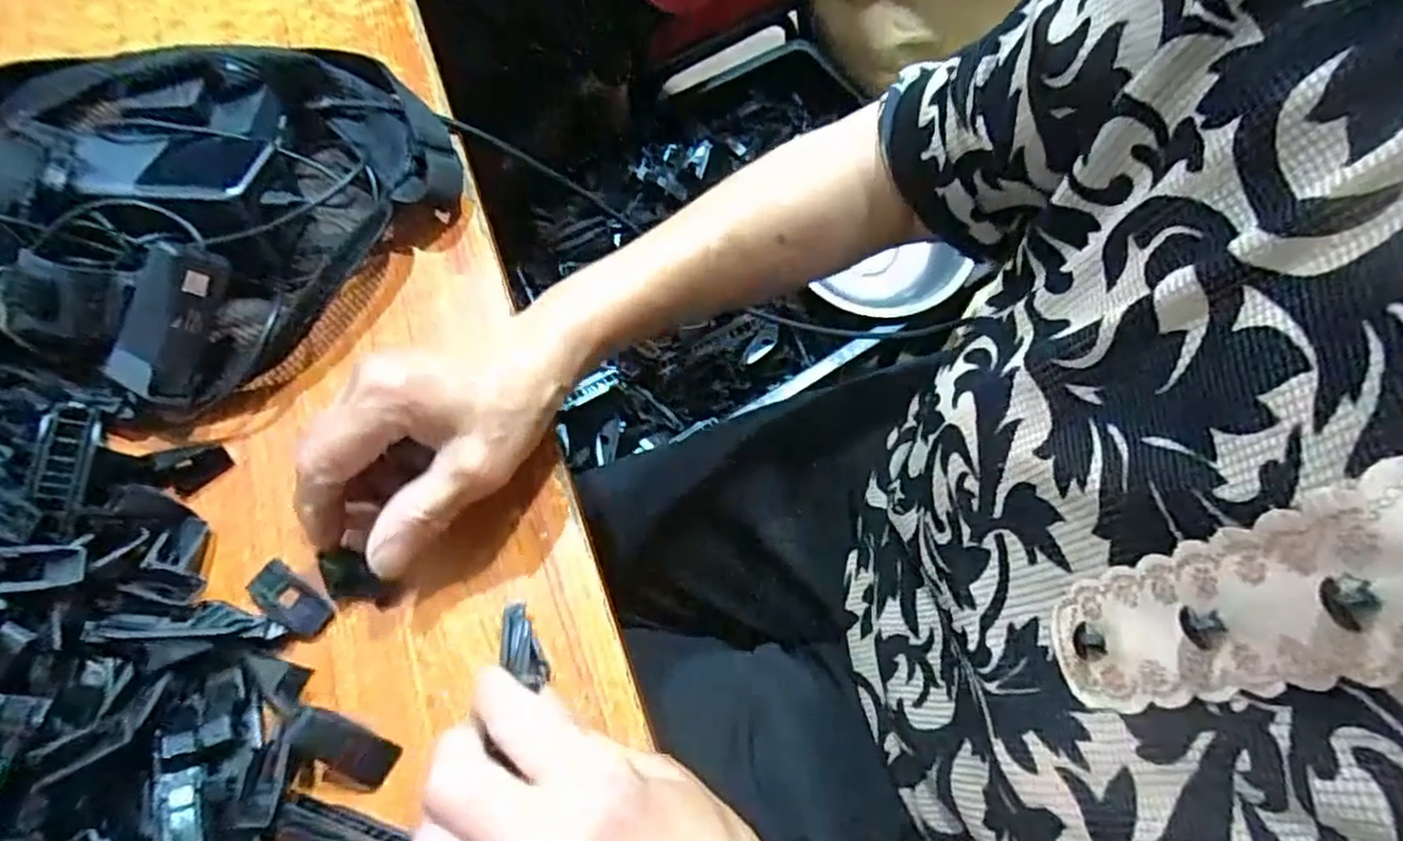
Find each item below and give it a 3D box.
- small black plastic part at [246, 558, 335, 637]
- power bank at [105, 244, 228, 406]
[{"bbox_3d":[-0.189,0.082,0.323,0.043,0.004,0.019,33,69,15],"label":"small black plastic part"},{"bbox_3d":[-0.260,-0.048,0.344,0.032,0.025,0.076,21,92,10],"label":"power bank"}]

